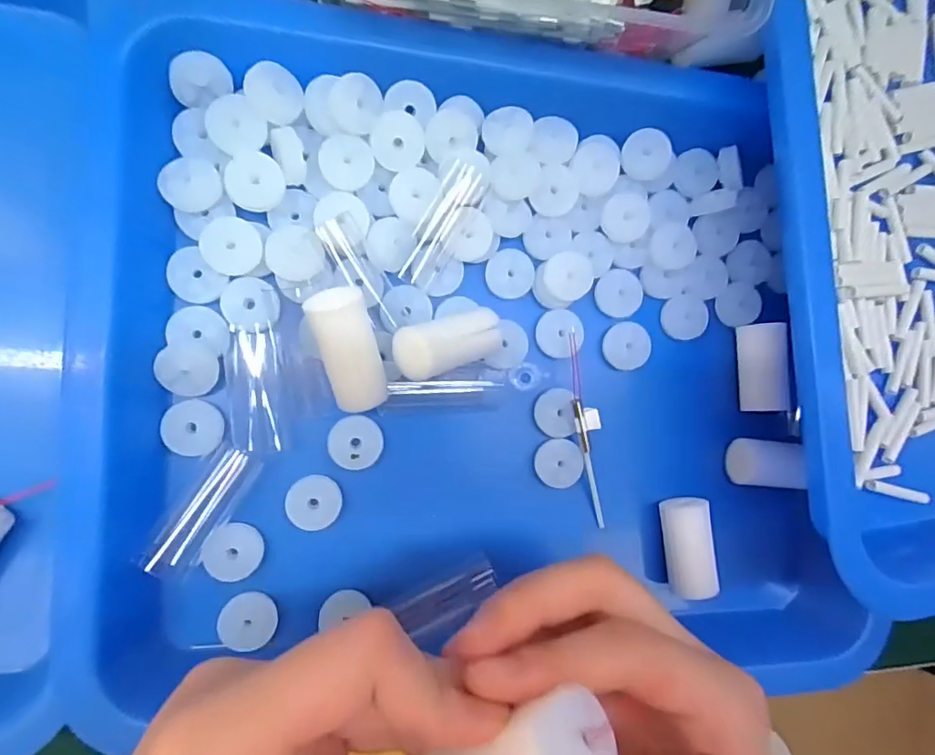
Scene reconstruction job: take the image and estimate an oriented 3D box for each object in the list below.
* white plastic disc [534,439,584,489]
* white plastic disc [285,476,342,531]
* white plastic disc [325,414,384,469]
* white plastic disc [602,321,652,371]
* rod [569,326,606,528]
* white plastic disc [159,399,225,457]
[{"bbox_3d":[0.040,0.037,0.230,0.020,0.005,0.020,0,89,-12],"label":"white plastic disc"},{"bbox_3d":[-0.060,0.049,0.208,0.020,0.005,0.020,0,89,-12],"label":"white plastic disc"},{"bbox_3d":[-0.044,0.026,0.211,0.021,0.004,0.021,0,89,-12],"label":"white plastic disc"},{"bbox_3d":[0.073,-0.014,0.236,0.020,0.004,0.021,0,89,-12],"label":"white plastic disc"},{"bbox_3d":[0.052,0.023,0.228,0.010,0.007,0.087,-12,92,-12],"label":"rod"},{"bbox_3d":[-0.102,0.019,0.198,0.020,0.004,0.020,4,81,-24],"label":"white plastic disc"}]

